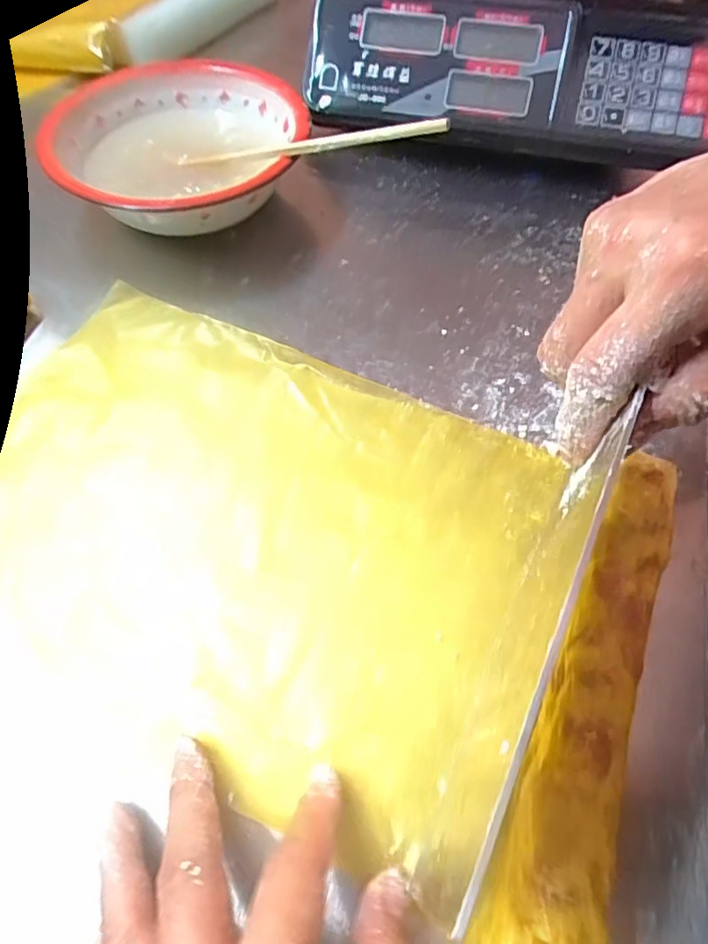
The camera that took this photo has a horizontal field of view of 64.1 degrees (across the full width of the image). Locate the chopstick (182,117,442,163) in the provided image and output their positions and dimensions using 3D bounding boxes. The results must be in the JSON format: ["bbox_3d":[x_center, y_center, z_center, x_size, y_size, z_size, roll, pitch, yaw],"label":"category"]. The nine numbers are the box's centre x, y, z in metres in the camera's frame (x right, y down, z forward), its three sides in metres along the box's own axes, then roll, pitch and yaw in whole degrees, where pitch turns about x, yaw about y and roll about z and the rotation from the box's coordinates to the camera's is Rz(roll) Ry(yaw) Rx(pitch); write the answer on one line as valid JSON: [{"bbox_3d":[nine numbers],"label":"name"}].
[{"bbox_3d":[-0.035,-0.198,0.344,0.200,0.008,0.009,13,57,32],"label":"chopstick"}]

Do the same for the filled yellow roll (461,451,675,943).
[{"bbox_3d":[0.096,0.088,0.228,0.040,0.031,0.214,24,61,11],"label":"filled yellow roll"}]

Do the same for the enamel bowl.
[{"bbox_3d":[-0.120,-0.220,0.390,0.164,0.052,0.168,1,59,-2],"label":"enamel bowl"}]

